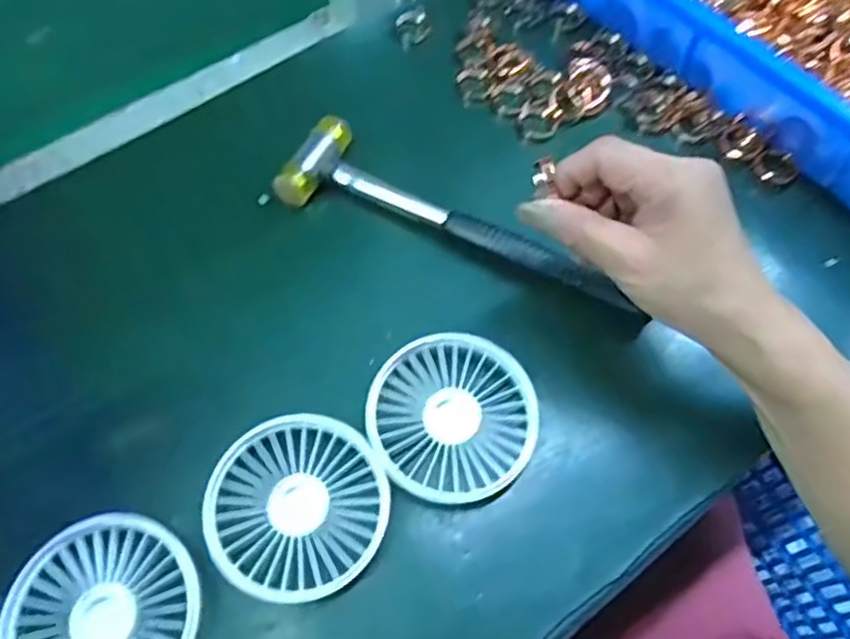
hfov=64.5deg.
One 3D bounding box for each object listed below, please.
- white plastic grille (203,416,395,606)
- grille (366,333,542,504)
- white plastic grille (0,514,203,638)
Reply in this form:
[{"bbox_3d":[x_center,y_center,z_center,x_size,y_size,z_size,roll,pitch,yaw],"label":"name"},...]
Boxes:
[{"bbox_3d":[-0.064,0.092,0.338,0.086,0.005,0.088,1,61,-1],"label":"white plastic grille"},{"bbox_3d":[0.015,0.051,0.361,0.086,0.011,0.087,1,61,-1],"label":"grille"},{"bbox_3d":[-0.151,0.139,0.316,0.090,0.023,0.087,1,61,-1],"label":"white plastic grille"}]

